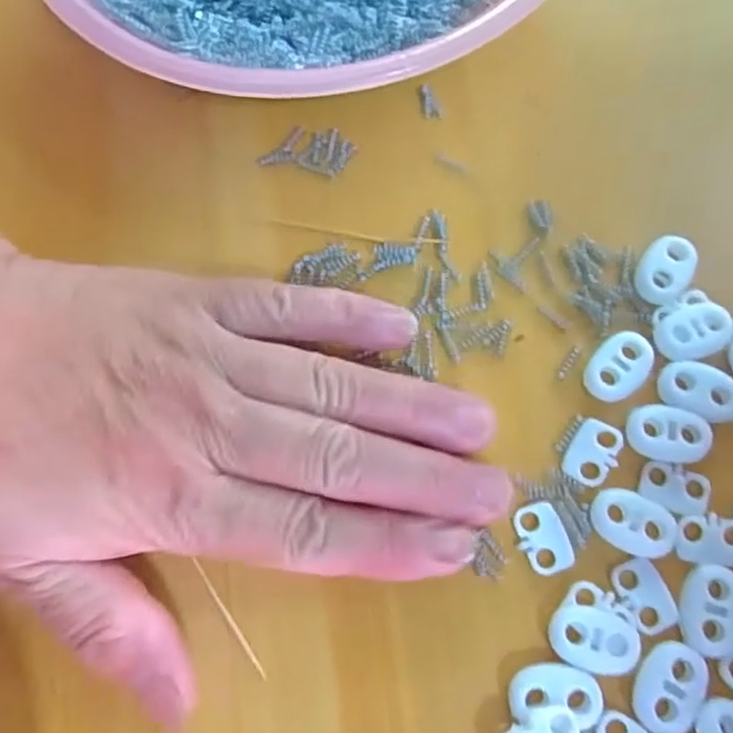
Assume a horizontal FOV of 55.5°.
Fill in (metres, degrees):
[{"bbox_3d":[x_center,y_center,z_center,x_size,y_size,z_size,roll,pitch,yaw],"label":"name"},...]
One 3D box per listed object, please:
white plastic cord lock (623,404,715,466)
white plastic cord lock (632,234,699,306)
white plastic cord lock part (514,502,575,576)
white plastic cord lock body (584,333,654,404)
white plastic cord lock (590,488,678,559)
[{"bbox_3d":[0.083,0.019,0.192,0.021,0.005,0.015,14,73,7],"label":"white plastic cord lock"},{"bbox_3d":[0.089,-0.029,0.207,0.015,0.005,0.022,37,77,13],"label":"white plastic cord lock"},{"bbox_3d":[0.047,0.046,0.185,0.013,0.004,0.018,-22,72,-5],"label":"white plastic cord lock part"},{"bbox_3d":[0.072,0.000,0.198,0.022,0.005,0.015,-41,74,-10],"label":"white plastic cord lock body"},{"bbox_3d":[0.071,0.042,0.185,0.022,0.005,0.015,19,74,9],"label":"white plastic cord lock"}]

